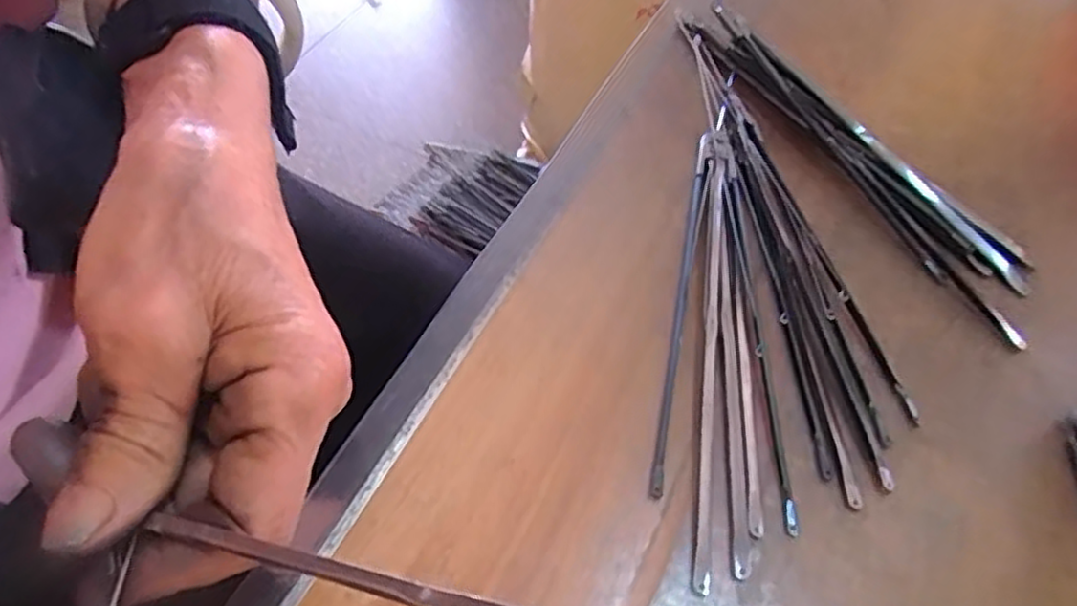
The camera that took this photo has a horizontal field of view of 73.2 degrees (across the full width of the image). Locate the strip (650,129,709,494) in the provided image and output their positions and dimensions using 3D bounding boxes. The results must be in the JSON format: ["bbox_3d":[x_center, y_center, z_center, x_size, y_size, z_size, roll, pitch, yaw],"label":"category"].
[{"bbox_3d":[0.055,-0.006,0.274,0.004,0.006,0.168,13,53,4],"label":"strip"}]

